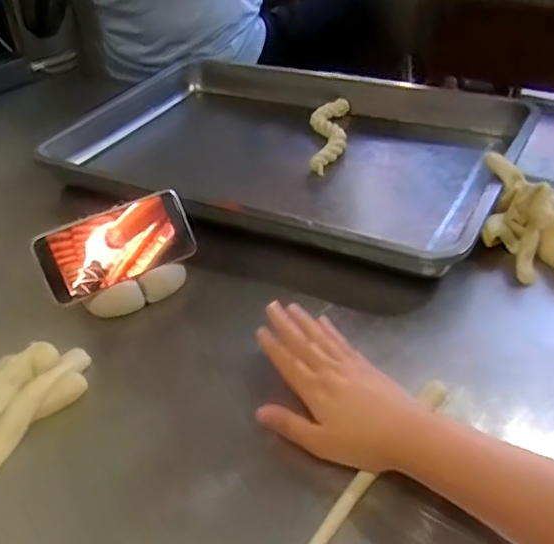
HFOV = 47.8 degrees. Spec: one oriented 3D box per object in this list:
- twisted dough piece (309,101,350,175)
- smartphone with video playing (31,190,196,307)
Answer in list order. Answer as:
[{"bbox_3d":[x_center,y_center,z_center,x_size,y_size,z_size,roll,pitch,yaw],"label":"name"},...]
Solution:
[{"bbox_3d":[0.072,-0.195,0.889,0.054,0.020,0.190,2,39,8],"label":"twisted dough piece"},{"bbox_3d":[-0.164,-0.027,0.646,0.154,0.074,0.009,-23,9,-22],"label":"smartphone with video playing"}]

